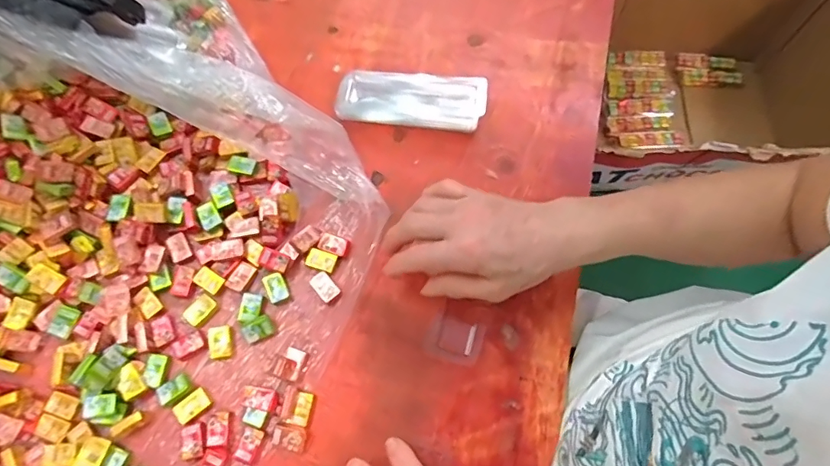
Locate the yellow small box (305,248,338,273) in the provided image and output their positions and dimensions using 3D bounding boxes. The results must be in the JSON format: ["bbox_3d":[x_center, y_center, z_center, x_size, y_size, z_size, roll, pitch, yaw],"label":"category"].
[{"bbox_3d":[-0.083,0.023,0.417,0.026,0.004,0.017,18,72,7],"label":"yellow small box"}]

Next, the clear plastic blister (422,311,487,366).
[{"bbox_3d":[0.033,0.088,0.396,0.046,0.011,0.036,18,72,7],"label":"clear plastic blister"}]

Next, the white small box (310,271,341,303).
[{"bbox_3d":[-0.078,0.047,0.410,0.017,0.005,0.026,-41,75,-13],"label":"white small box"}]

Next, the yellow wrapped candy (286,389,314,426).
[{"bbox_3d":[-0.091,0.139,0.375,0.016,0.011,0.026,11,71,4],"label":"yellow wrapped candy"}]

